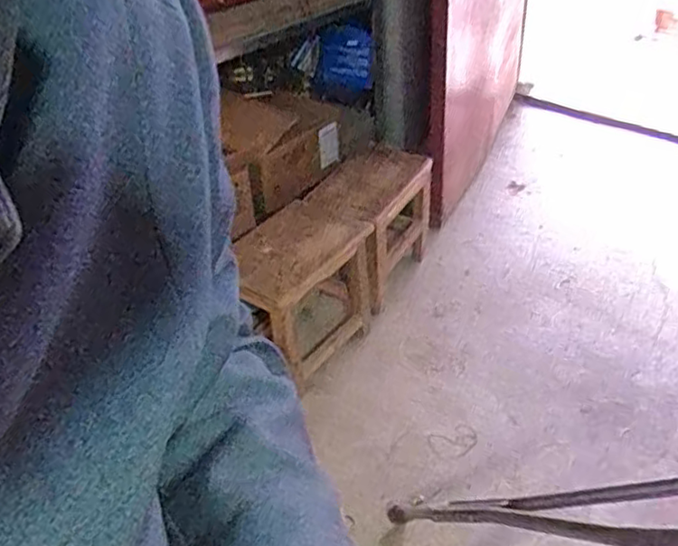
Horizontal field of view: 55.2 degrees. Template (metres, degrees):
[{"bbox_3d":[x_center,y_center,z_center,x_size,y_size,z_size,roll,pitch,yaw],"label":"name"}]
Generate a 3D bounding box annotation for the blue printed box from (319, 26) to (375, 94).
[{"bbox_3d":[0.024,-0.590,1.790,0.182,0.163,0.031,20,28,26],"label":"blue printed box"}]

